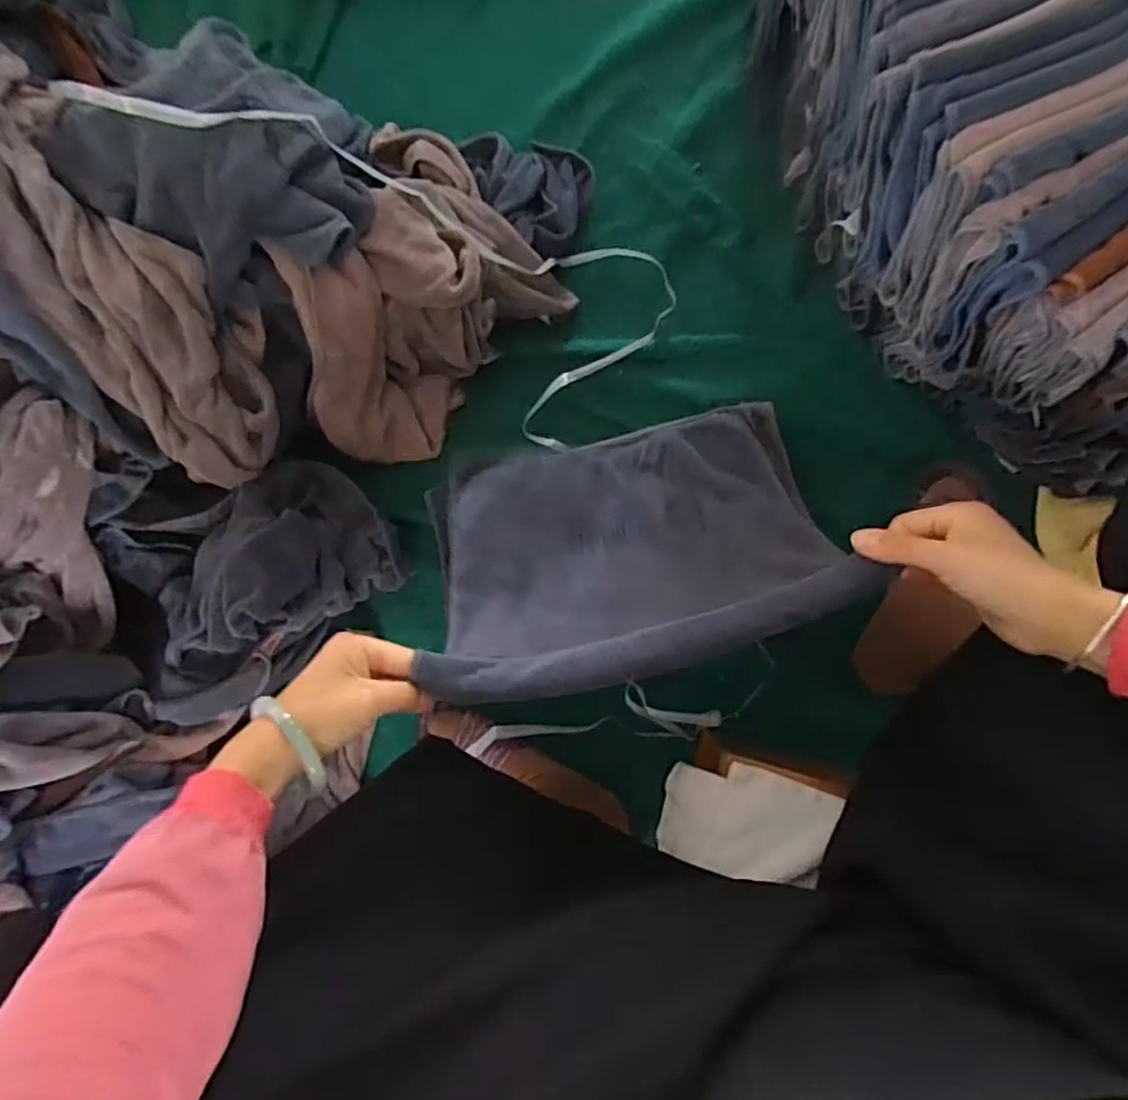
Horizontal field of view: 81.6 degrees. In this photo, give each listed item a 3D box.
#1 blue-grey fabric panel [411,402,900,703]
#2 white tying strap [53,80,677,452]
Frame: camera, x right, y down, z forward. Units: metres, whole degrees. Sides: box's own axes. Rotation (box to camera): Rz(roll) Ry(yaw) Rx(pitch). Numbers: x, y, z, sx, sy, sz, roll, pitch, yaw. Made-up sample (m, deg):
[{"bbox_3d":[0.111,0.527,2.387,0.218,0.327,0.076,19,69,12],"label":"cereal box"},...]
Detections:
[{"bbox_3d":[0.052,-0.016,0.534,0.325,0.201,0.208,-13,83,3],"label":"blue-grey fabric panel"},{"bbox_3d":[-0.161,-0.268,0.618,0.558,0.111,0.226,15,84,-27],"label":"white tying strap"}]

